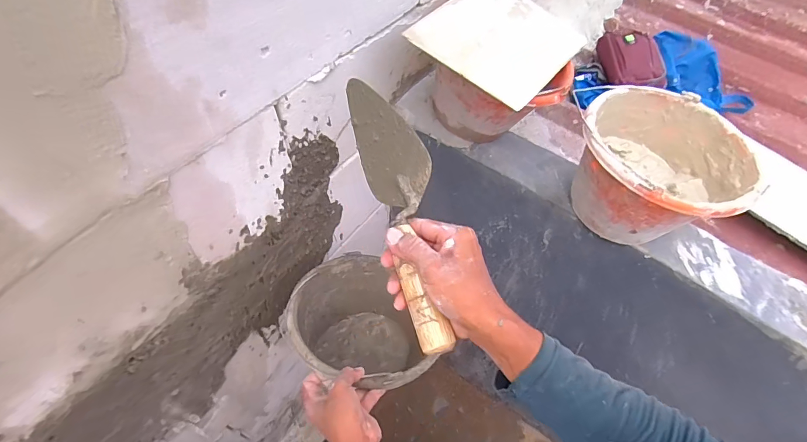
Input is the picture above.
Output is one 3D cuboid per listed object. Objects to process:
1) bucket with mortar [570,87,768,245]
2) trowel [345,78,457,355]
[{"bbox_3d":[0.373,-0.071,0.607,0.219,0.148,0.232,2,52,-2],"label":"bucket with mortar"},{"bbox_3d":[0.001,-0.014,0.429,0.063,0.070,0.302,-11,69,-12],"label":"trowel"}]

